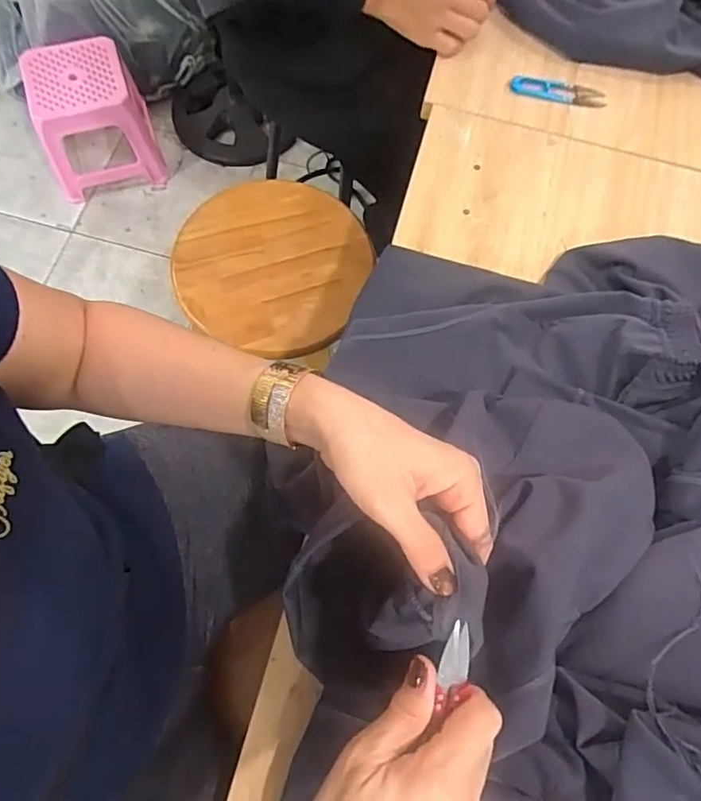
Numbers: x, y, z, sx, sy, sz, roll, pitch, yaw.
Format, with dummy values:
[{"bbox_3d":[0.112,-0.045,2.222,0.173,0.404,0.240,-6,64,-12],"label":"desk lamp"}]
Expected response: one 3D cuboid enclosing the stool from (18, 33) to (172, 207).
[{"bbox_3d":[-0.665,-0.723,1.438,0.272,0.253,0.237,-18,73,-9],"label":"stool"}]

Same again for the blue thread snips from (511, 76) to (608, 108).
[{"bbox_3d":[0.265,-0.396,0.710,0.122,0.008,0.032,10,71,1],"label":"blue thread snips"}]

